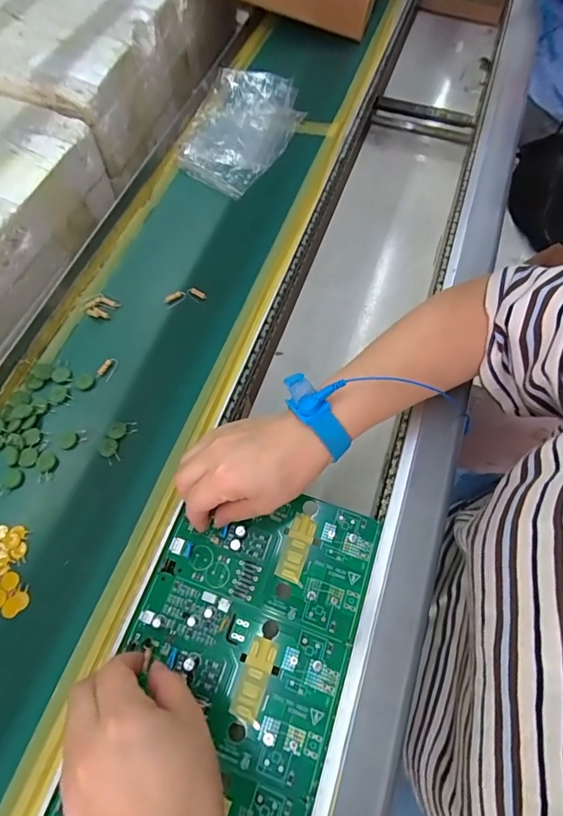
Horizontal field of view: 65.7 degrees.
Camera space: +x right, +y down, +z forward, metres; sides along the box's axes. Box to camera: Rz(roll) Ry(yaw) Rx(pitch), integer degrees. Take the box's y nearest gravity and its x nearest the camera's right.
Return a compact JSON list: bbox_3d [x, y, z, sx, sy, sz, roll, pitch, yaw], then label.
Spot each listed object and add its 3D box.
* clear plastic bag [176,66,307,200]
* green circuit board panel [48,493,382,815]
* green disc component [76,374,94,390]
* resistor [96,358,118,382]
[{"bbox_3d":[-0.054,-0.358,0.559,0.133,0.030,0.196,23,67,9],"label":"clear plastic bag"},{"bbox_3d":[-0.058,0.231,0.298,0.167,0.014,0.383,25,67,10],"label":"green circuit board panel"},{"bbox_3d":[-0.188,-0.026,0.415,0.017,0.004,0.015,39,71,15],"label":"green disc component"},{"bbox_3d":[-0.167,-0.039,0.420,0.013,0.004,0.025,24,68,10],"label":"resistor"}]

